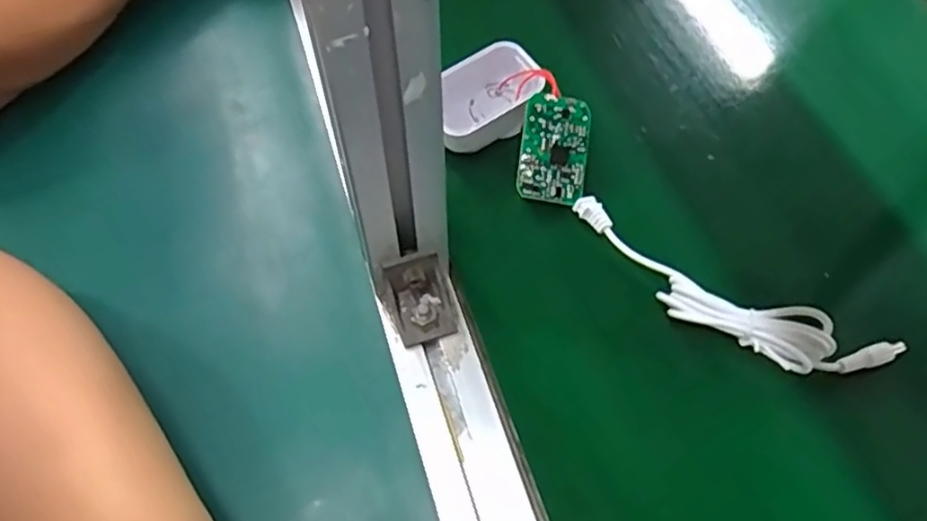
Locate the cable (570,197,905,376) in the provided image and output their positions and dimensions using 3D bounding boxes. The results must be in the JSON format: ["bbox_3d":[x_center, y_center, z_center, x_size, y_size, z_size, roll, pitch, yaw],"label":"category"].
[{"bbox_3d":[0.129,0.017,0.341,0.172,0.021,0.046,27,61,17],"label":"cable"}]

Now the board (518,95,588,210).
[{"bbox_3d":[0.052,-0.063,0.379,0.037,0.004,0.062,9,81,-7],"label":"board"}]

